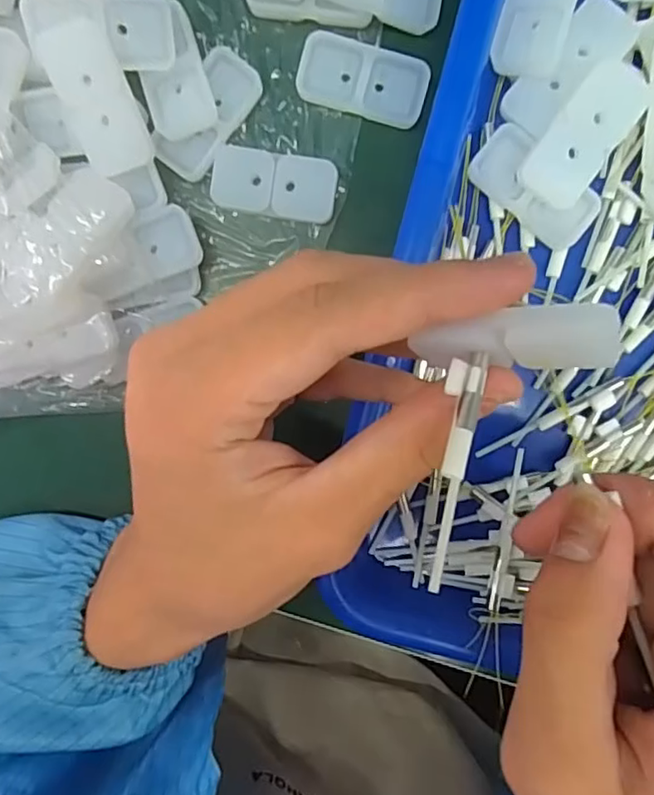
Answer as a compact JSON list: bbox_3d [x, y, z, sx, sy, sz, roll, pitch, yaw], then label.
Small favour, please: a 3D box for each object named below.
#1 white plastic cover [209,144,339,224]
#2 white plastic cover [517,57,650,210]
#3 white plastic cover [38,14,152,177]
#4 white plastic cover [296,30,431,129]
[{"bbox_3d":[-0.020,-0.081,0.223,0.046,0.007,0.022,10,96,1],"label":"white plastic cover"},{"bbox_3d":[0.088,-0.090,0.199,0.023,0.006,0.048,34,95,-2],"label":"white plastic cover"},{"bbox_3d":[-0.078,-0.101,0.200,0.022,0.007,0.046,-19,114,3],"label":"white plastic cover"},{"bbox_3d":[0.013,-0.117,0.217,0.046,0.010,0.024,14,96,0],"label":"white plastic cover"}]

